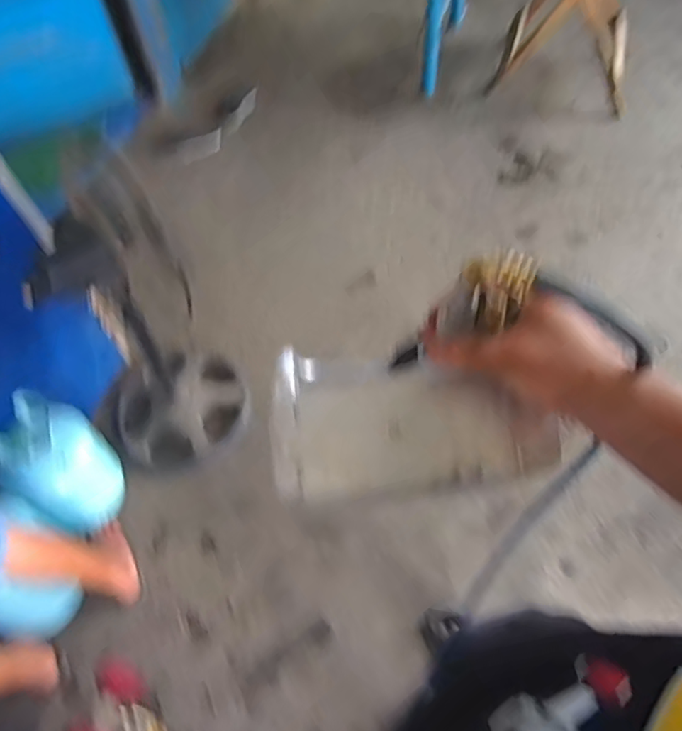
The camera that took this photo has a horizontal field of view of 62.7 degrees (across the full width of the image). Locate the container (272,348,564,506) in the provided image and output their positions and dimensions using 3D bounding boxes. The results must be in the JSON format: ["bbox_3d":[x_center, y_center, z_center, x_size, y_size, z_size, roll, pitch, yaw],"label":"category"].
[{"bbox_3d":[0.057,0.038,0.455,0.222,0.043,0.123,-5,60,1],"label":"container"}]

